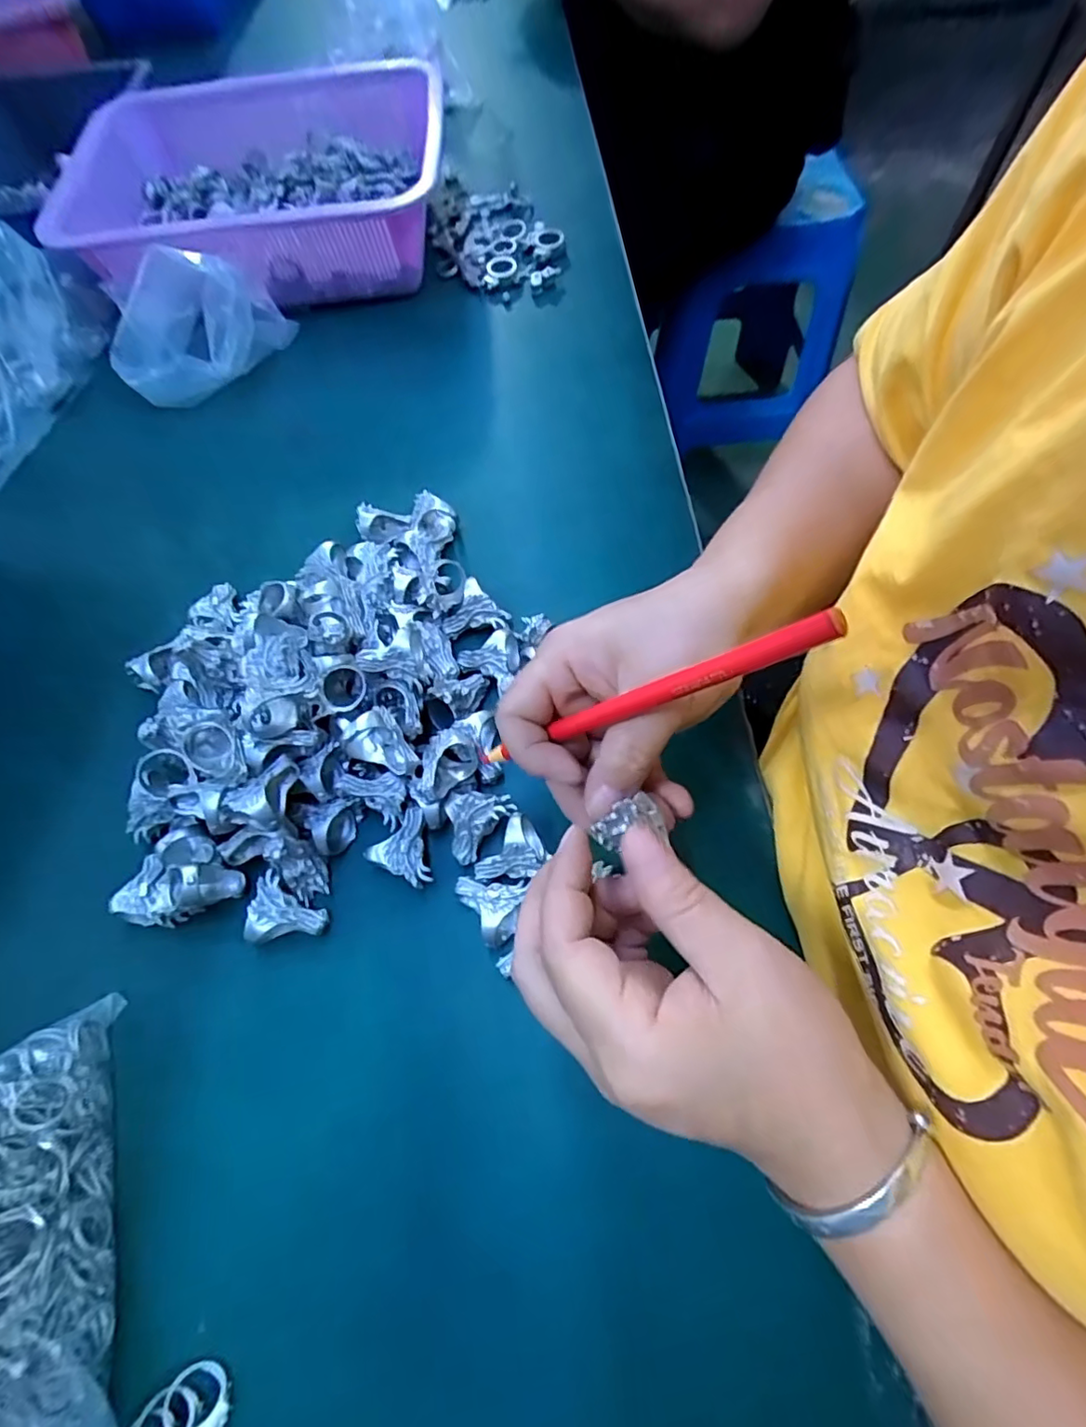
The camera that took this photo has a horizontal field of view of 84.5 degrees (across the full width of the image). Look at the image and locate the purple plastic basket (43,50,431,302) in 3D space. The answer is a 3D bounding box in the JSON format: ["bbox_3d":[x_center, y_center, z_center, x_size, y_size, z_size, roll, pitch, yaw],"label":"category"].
[{"bbox_3d":[-0.243,-0.405,0.474,0.305,0.088,0.199,-6,66,2],"label":"purple plastic basket"}]

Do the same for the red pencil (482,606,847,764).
[{"bbox_3d":[0.029,-0.002,0.222,0.006,0.162,0.008,24,59,-34],"label":"red pencil"}]

